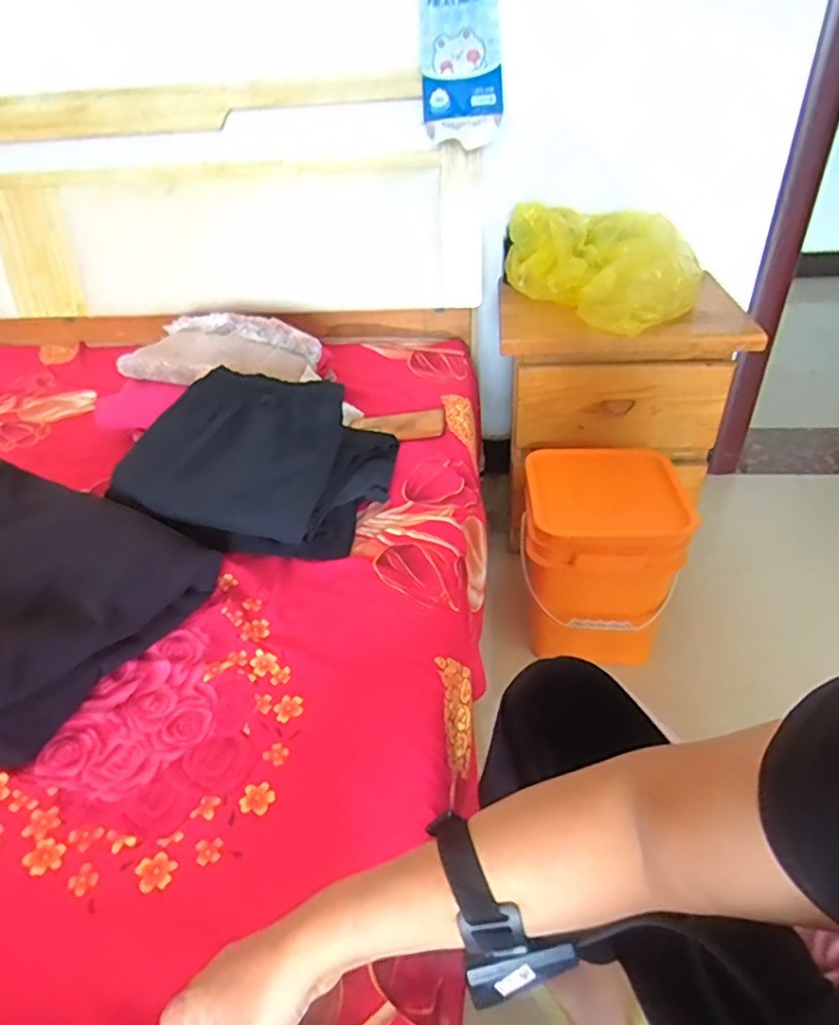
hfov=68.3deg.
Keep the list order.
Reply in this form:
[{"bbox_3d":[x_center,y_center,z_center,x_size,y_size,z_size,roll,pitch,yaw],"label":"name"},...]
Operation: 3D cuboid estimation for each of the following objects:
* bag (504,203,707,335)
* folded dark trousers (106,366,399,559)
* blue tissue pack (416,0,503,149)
[{"bbox_3d":[0.323,-0.444,1.087,0.196,0.147,0.309,-25,42,-25],"label":"bag"},{"bbox_3d":[-0.224,-0.070,0.843,0.337,0.130,0.235,4,38,11],"label":"folded dark trousers"},{"bbox_3d":[0.059,-0.832,0.996,0.130,0.423,0.072,-6,14,-2],"label":"blue tissue pack"}]

